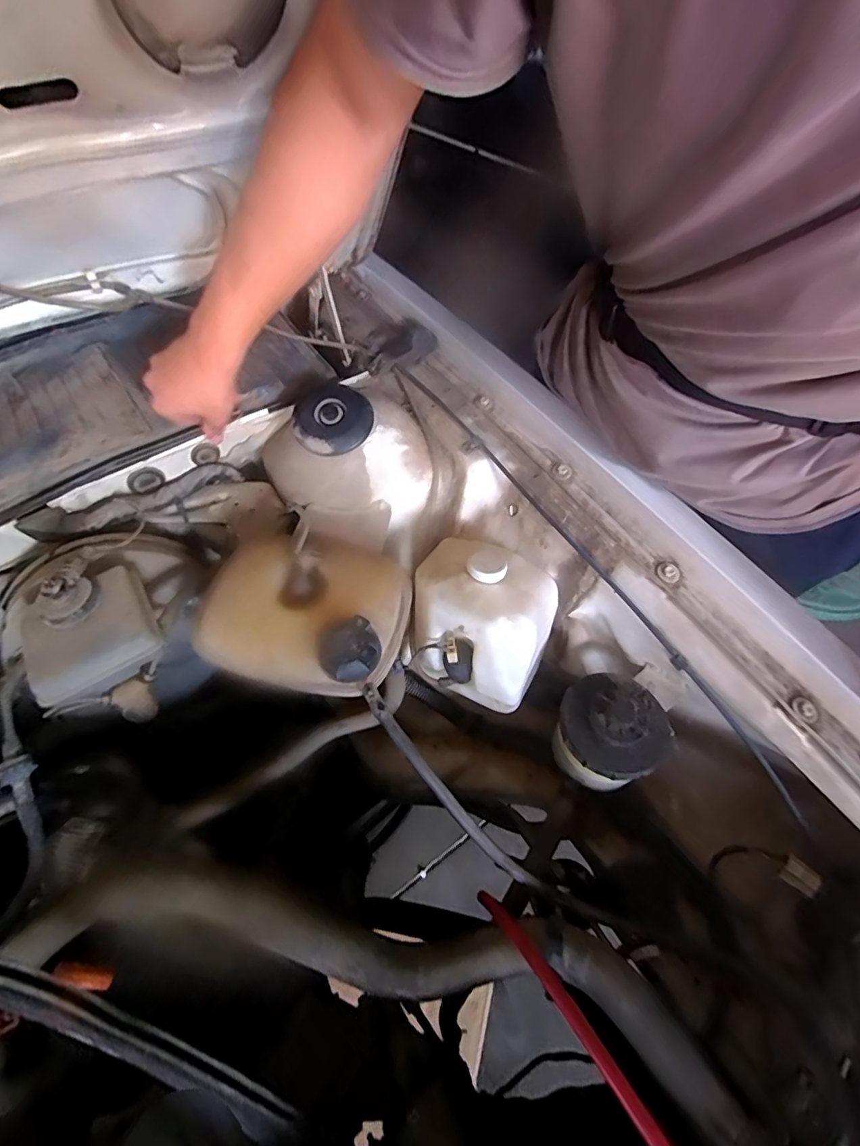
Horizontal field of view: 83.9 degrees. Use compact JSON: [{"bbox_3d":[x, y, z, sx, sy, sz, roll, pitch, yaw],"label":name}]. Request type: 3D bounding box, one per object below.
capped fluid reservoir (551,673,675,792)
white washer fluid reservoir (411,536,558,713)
[{"bbox_3d":[0.185,0.166,0.501,0.100,0.093,0.099,-32,60,-17],"label":"capped fluid reservoir"},{"bbox_3d":[0.054,0.049,0.531,0.141,0.147,0.124,23,60,18],"label":"white washer fluid reservoir"}]

